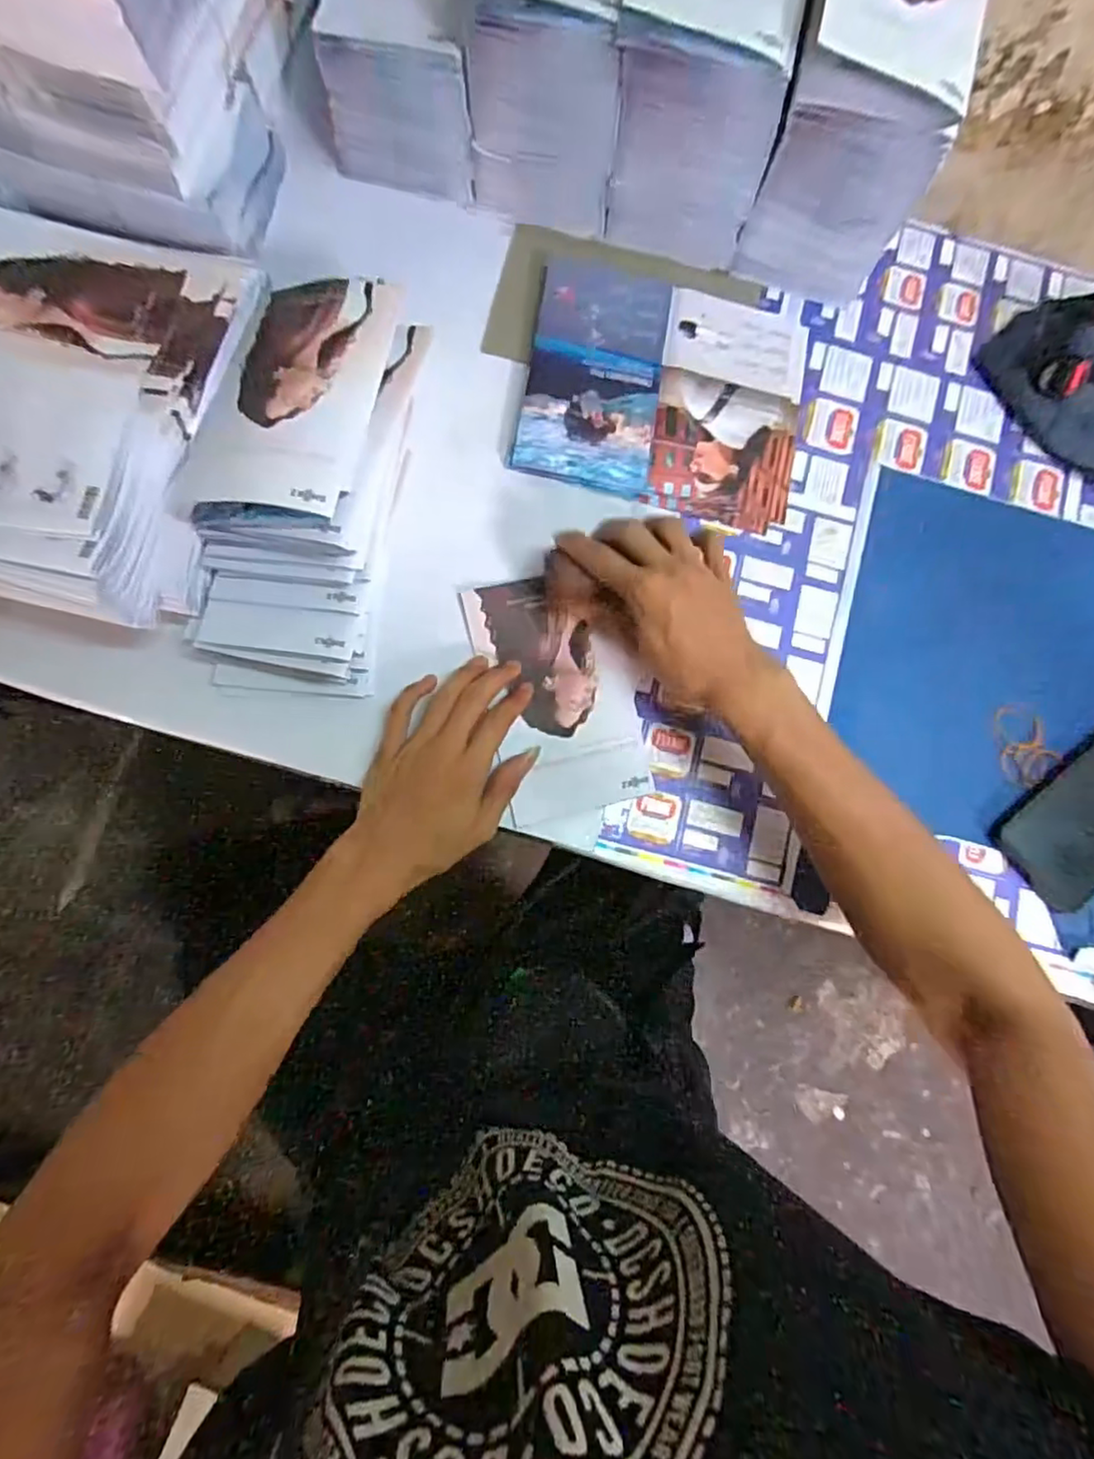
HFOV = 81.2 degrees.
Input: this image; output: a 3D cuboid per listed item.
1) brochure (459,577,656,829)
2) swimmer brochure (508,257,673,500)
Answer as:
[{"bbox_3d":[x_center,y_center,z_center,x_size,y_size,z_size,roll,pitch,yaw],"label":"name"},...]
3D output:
[{"bbox_3d":[0.011,-0.028,0.460,0.107,0.009,0.172,-14,82,-5],"label":"brochure"},{"bbox_3d":[0.037,-0.272,0.488,0.102,0.009,0.177,10,83,-5],"label":"swimmer brochure"}]

